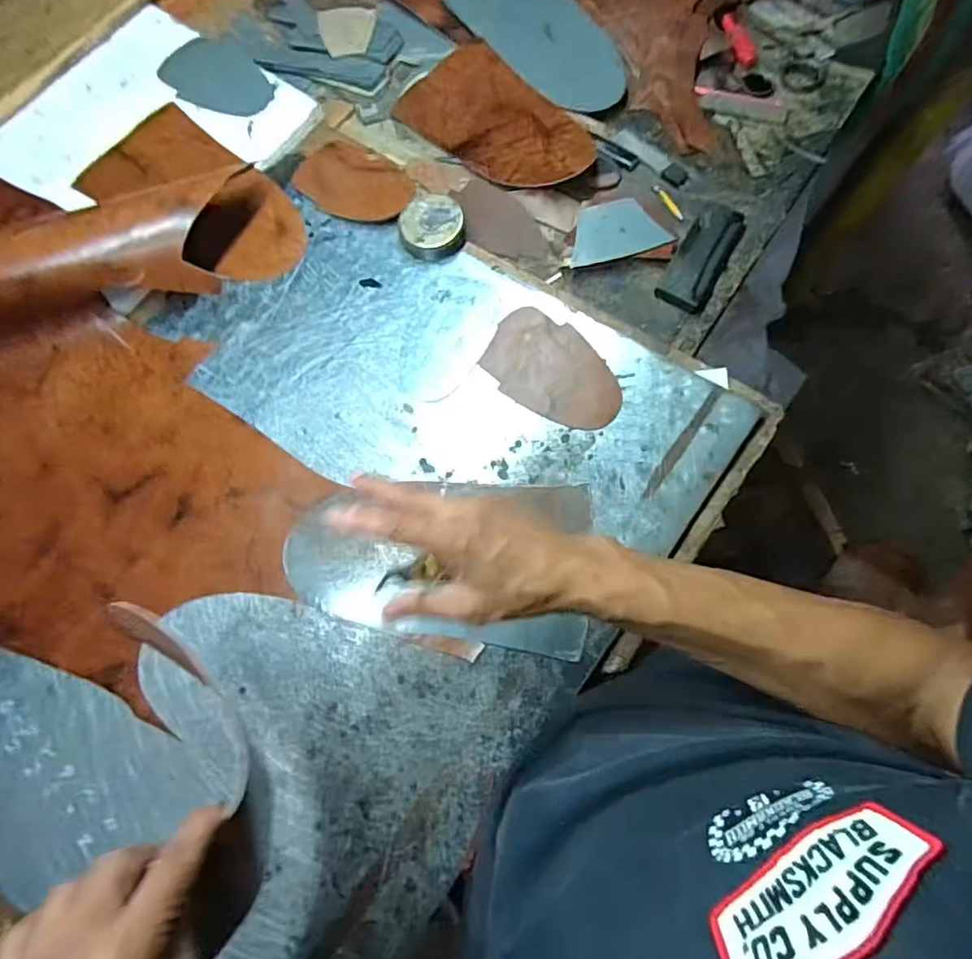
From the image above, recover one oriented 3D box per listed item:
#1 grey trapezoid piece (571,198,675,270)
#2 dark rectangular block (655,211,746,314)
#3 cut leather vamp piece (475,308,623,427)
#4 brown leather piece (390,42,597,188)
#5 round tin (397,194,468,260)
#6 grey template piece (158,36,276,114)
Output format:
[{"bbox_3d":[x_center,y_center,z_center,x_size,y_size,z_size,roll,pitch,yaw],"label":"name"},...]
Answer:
[{"bbox_3d":[0.155,-0.297,0.678,0.114,0.005,0.064,-14,94,0],"label":"grey trapezoid piece"},{"bbox_3d":[0.255,-0.260,0.675,0.057,0.017,0.152,28,75,9],"label":"dark rectangular block"},{"bbox_3d":[0.074,-0.118,0.616,0.157,0.004,0.102,31,80,16],"label":"cut leather vamp piece"},{"bbox_3d":[0.018,-0.472,0.758,0.153,0.033,0.276,-42,77,-11],"label":"brown leather piece"},{"bbox_3d":[-0.064,-0.300,0.675,0.075,0.030,0.074,0,73,0],"label":"round tin"},{"bbox_3d":[-0.359,-0.534,0.761,0.110,0.009,0.180,-37,70,-15],"label":"grey template piece"}]

